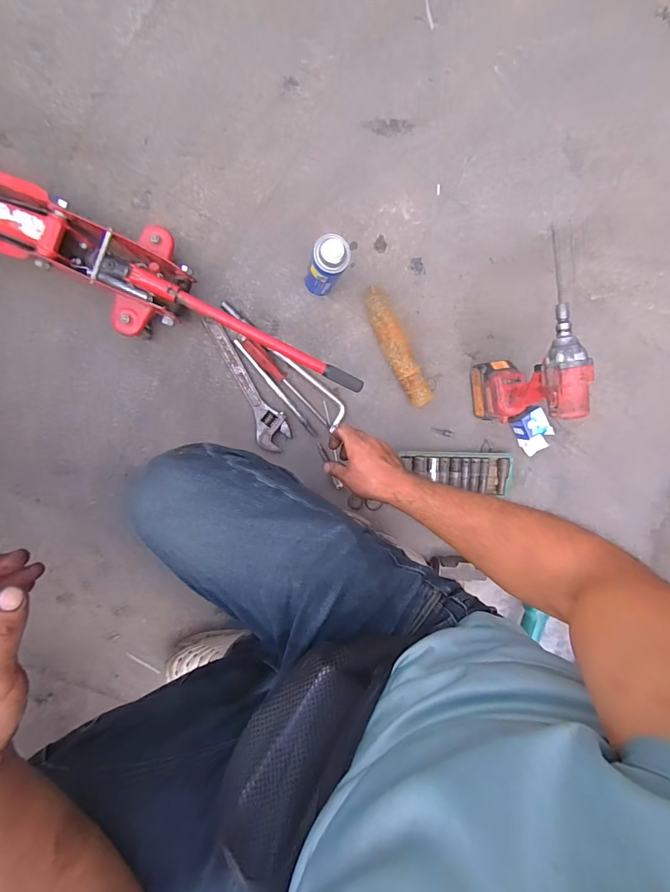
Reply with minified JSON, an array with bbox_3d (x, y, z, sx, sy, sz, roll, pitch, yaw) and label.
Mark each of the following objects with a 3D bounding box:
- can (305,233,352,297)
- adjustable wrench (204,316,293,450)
[{"bbox_3d":[-0.015,-0.303,0.675,0.057,0.156,0.061,-1,95,-10],"label":"can"},{"bbox_3d":[-0.167,-0.116,0.742,0.063,0.012,0.269,-29,100,-7],"label":"adjustable wrench"}]

